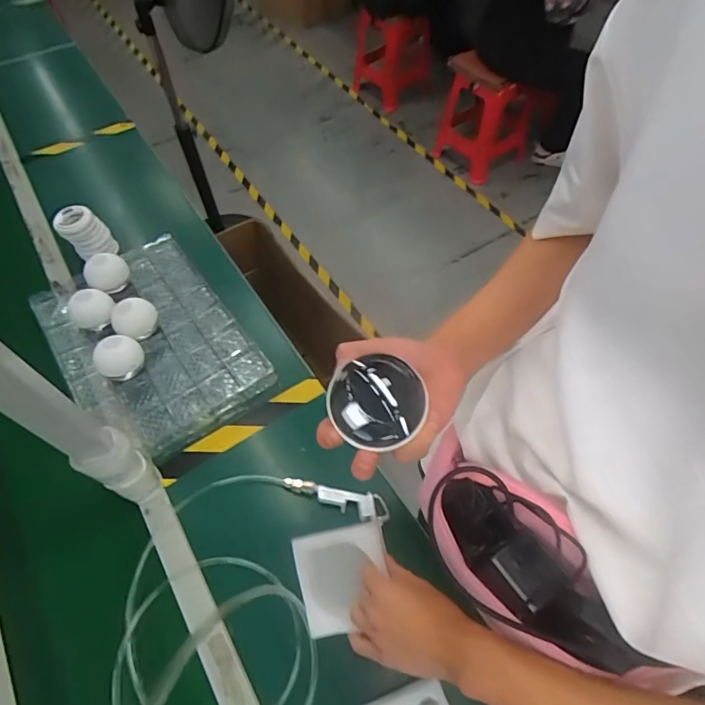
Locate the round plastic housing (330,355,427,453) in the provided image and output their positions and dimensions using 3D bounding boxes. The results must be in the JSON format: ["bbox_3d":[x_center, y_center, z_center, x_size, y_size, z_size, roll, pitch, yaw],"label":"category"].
[{"bbox_3d":[0.019,0.035,0.359,0.073,0.034,0.065,-15,58,-8],"label":"round plastic housing"}]

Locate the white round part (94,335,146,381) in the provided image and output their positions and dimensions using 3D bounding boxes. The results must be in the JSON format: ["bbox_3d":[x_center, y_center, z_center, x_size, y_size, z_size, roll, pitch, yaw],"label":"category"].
[{"bbox_3d":[-0.408,0.013,0.817,0.067,0.067,0.079,37,65,22],"label":"white round part"}]

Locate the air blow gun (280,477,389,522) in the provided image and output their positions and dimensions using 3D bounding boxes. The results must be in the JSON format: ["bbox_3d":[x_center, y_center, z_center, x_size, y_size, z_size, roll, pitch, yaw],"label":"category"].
[{"bbox_3d":[-0.026,0.225,0.711,0.164,0.017,0.039,9,58,7],"label":"air blow gun"}]

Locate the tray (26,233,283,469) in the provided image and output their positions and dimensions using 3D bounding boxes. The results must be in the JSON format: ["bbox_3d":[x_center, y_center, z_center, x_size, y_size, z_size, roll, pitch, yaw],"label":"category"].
[{"bbox_3d":[-0.388,-0.026,0.874,0.299,0.034,0.455,-33,62,-18],"label":"tray"}]

